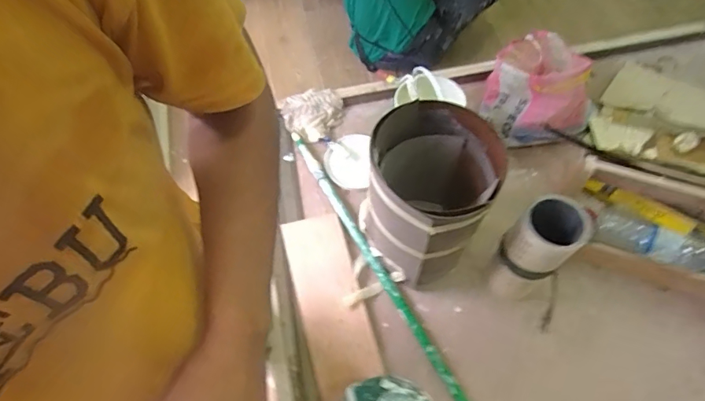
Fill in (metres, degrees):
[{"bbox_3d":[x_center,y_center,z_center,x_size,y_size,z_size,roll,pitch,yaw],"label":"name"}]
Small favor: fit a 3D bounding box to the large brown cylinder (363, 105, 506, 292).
[{"bbox_3d":[0.151,0.001,1.004,0.245,0.363,0.261,25,64,13],"label":"large brown cylinder"}]

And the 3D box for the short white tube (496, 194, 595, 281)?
[{"bbox_3d":[0.379,0.081,0.910,0.121,0.172,0.117,-38,68,-18],"label":"short white tube"}]

